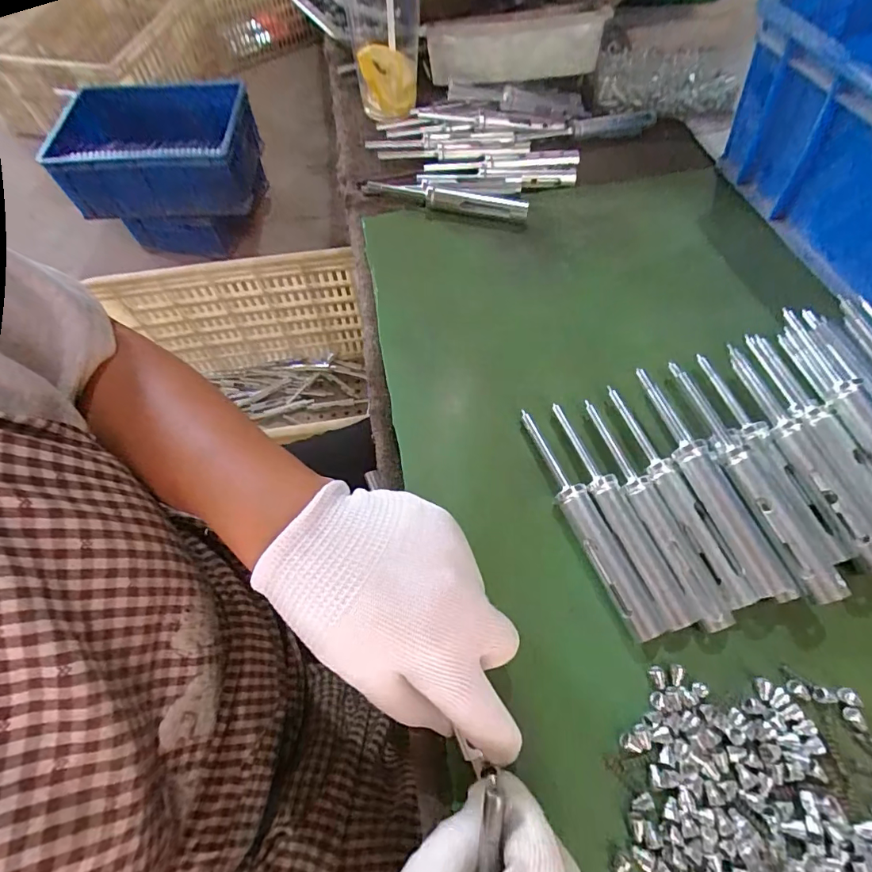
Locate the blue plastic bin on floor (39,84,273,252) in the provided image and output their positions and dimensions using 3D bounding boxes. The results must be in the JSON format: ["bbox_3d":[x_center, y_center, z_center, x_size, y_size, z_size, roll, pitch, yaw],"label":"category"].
[{"bbox_3d":[-0.667,-0.658,1.180,0.434,0.258,0.333,-7,63,-1],"label":"blue plastic bin on floor"}]

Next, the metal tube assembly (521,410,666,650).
[{"bbox_3d":[0.085,0.049,0.275,0.017,0.020,0.138,-23,64,-9],"label":"metal tube assembly"}]

